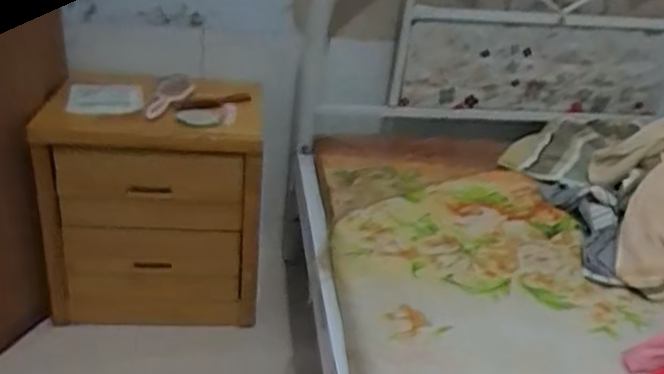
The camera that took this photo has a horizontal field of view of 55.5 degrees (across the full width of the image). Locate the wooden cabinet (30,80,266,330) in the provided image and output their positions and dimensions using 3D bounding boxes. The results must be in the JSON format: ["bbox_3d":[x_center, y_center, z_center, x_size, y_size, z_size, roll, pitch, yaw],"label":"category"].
[{"bbox_3d":[-0.392,0.041,1.419,0.448,0.492,0.251,3,28,-7],"label":"wooden cabinet"}]

